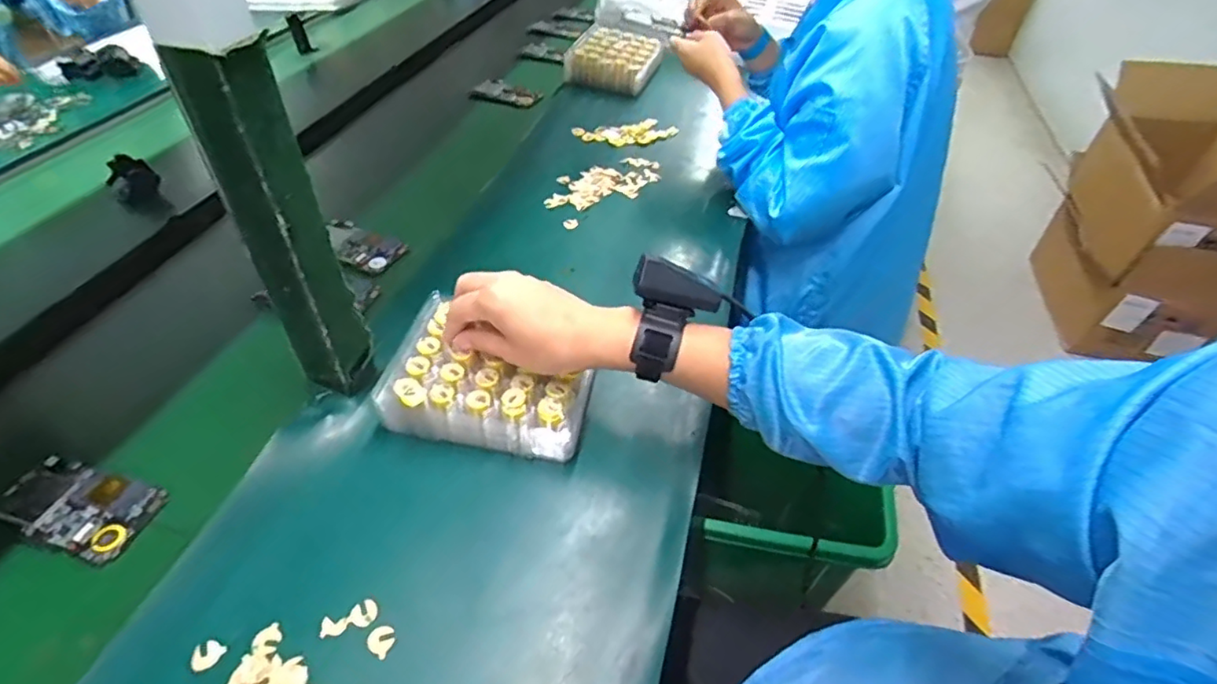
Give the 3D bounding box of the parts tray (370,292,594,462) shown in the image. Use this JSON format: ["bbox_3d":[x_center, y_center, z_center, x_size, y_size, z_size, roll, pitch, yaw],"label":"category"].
[{"bbox_3d":[-0.105,0.032,0.546,0.177,0.040,0.130,12,47,6],"label":"parts tray"}]

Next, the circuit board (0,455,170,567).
[{"bbox_3d":[-0.424,0.130,0.477,0.126,0.010,0.063,14,47,8],"label":"circuit board"}]

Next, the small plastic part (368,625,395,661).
[{"bbox_3d":[-0.155,0.203,0.410,0.020,0.004,0.018,29,51,21],"label":"small plastic part"}]

